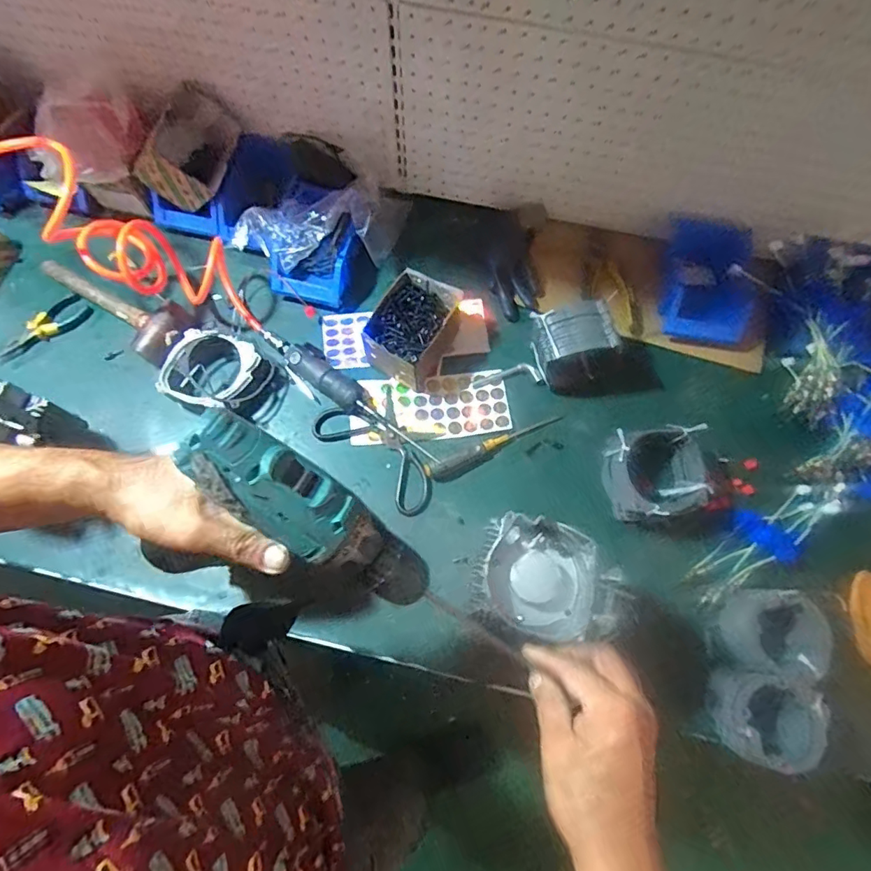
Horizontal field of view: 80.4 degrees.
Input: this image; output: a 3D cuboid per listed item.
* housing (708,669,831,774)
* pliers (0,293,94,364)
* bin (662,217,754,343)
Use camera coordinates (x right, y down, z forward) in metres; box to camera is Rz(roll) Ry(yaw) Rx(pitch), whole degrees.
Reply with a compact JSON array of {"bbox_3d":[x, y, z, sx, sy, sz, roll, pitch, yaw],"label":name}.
[{"bbox_3d":[0.396,0.343,0.626,0.105,0.072,0.104,25,72,8],"label":"housing"},{"bbox_3d":[-0.637,-0.173,0.836,0.157,0.021,0.050,-34,74,-12],"label":"pliers"},{"bbox_3d":[0.429,-0.251,0.821,0.129,0.067,0.194,7,70,1],"label":"bin"}]

